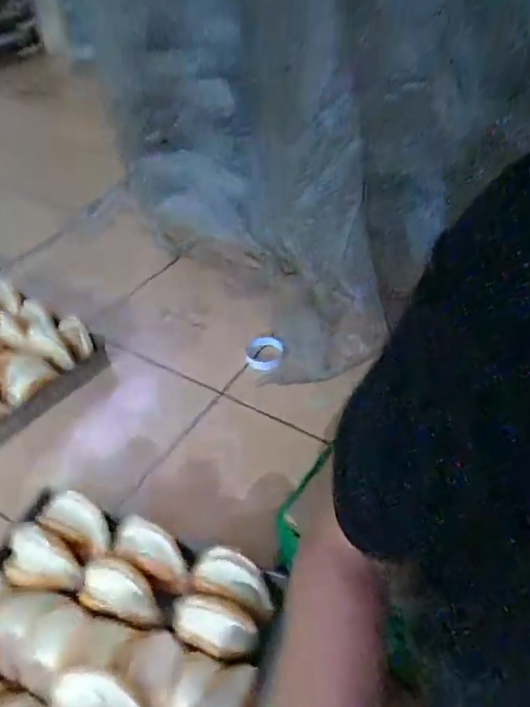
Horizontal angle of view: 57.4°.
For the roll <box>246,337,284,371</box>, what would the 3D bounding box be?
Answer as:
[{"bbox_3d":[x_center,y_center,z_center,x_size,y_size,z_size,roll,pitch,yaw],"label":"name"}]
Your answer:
[{"bbox_3d":[-0.001,0.000,1.012,0.078,0.014,0.075,-9,64,-3],"label":"roll"}]

